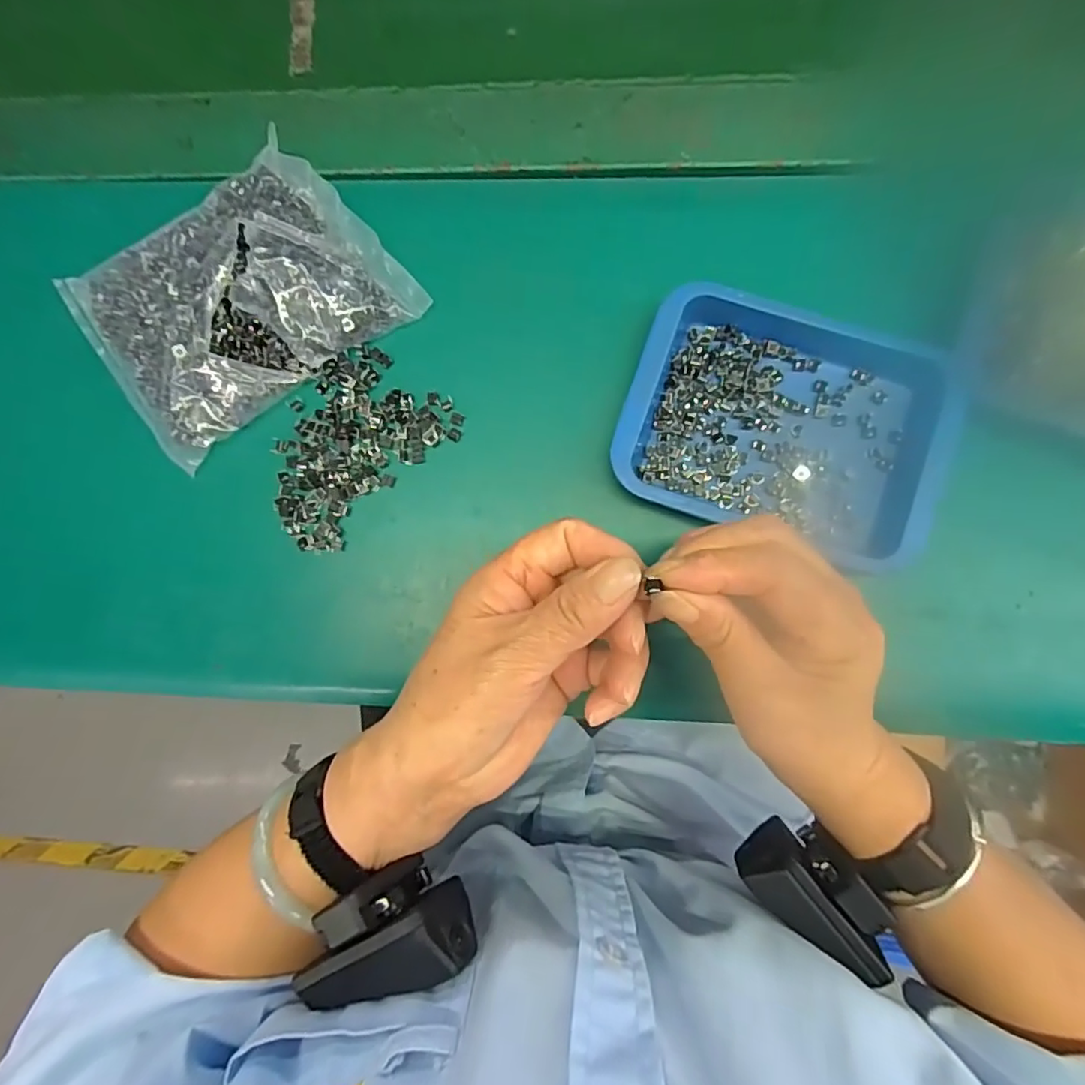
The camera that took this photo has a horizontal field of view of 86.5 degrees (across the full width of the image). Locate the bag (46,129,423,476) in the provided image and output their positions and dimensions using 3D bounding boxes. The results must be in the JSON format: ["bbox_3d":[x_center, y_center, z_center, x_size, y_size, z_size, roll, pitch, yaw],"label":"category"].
[{"bbox_3d":[-0.170,-0.137,0.316,0.164,0.033,0.118,-35,83,1],"label":"bag"}]

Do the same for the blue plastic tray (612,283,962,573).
[{"bbox_3d":[0.129,-0.061,0.300,0.166,0.025,0.121,16,85,5],"label":"blue plastic tray"}]

